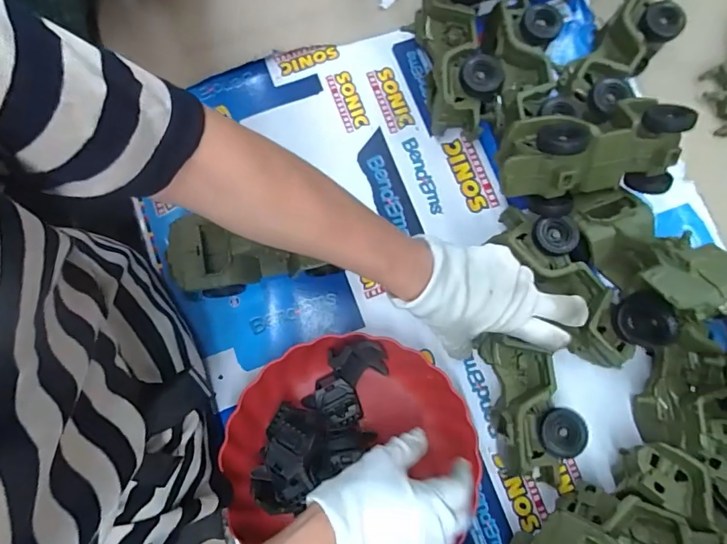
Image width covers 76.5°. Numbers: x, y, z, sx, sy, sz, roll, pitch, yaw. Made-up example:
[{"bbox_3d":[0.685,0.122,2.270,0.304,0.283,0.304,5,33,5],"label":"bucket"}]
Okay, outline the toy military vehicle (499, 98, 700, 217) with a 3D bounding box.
[{"bbox_3d":[0.222,-0.110,0.466,0.184,0.092,0.065,-14,41,-8],"label":"toy military vehicle"}]

